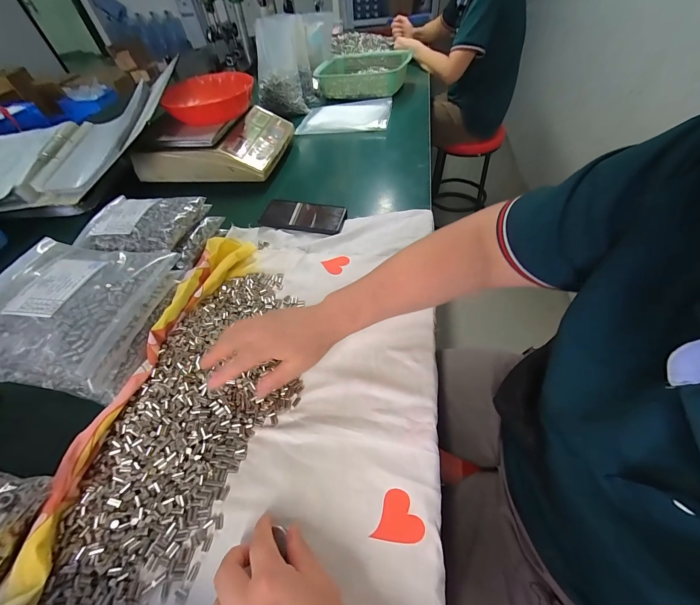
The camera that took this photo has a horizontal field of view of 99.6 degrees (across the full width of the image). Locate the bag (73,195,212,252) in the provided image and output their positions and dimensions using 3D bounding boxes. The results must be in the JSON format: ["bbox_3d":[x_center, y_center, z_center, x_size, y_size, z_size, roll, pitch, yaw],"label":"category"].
[{"bbox_3d":[-0.344,-0.133,0.486,0.165,0.036,0.138,3,53,8],"label":"bag"}]

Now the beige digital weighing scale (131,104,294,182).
[{"bbox_3d":[-0.324,-0.408,0.726,0.315,0.091,0.252,3,53,8],"label":"beige digital weighing scale"}]

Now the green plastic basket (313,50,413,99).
[{"bbox_3d":[0.038,-0.780,1.005,0.325,0.092,0.230,13,55,15],"label":"green plastic basket"}]

